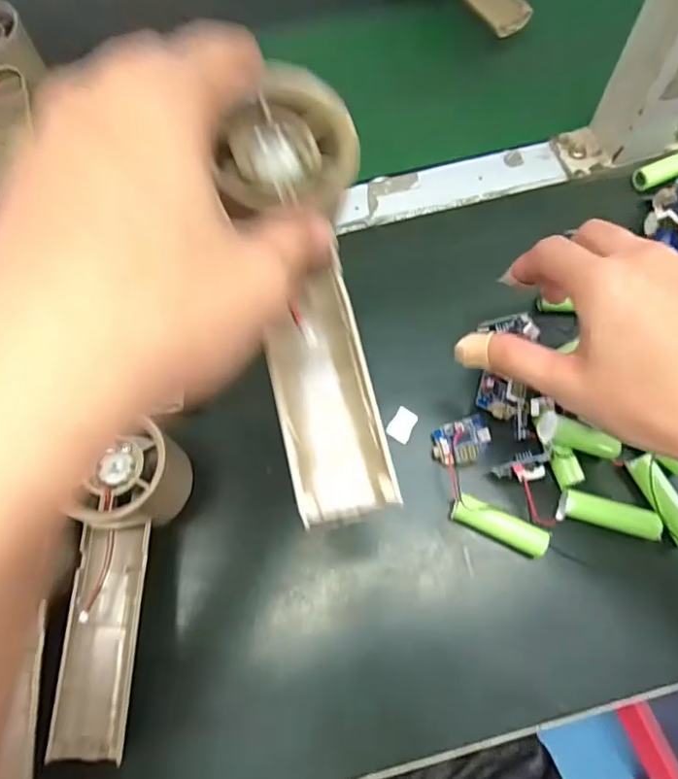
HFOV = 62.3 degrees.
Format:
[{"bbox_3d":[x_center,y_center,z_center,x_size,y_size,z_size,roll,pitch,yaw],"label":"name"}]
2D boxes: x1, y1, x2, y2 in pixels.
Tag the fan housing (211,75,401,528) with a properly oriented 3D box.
[{"bbox_3d":[-0.011,-0.036,0.200,0.045,0.024,0.160,-8,85,-2],"label":"fan housing"}]

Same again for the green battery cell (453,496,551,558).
[{"bbox_3d":[0.085,0.073,0.301,0.050,0.015,0.016,25,73,9],"label":"green battery cell"}]

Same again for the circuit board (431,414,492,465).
[{"bbox_3d":[0.069,0.029,0.316,0.035,0.008,0.022,-19,72,-6],"label":"circuit board"}]

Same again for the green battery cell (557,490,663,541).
[{"bbox_3d":[0.144,0.067,0.300,0.050,0.016,0.015,13,72,5],"label":"green battery cell"}]

